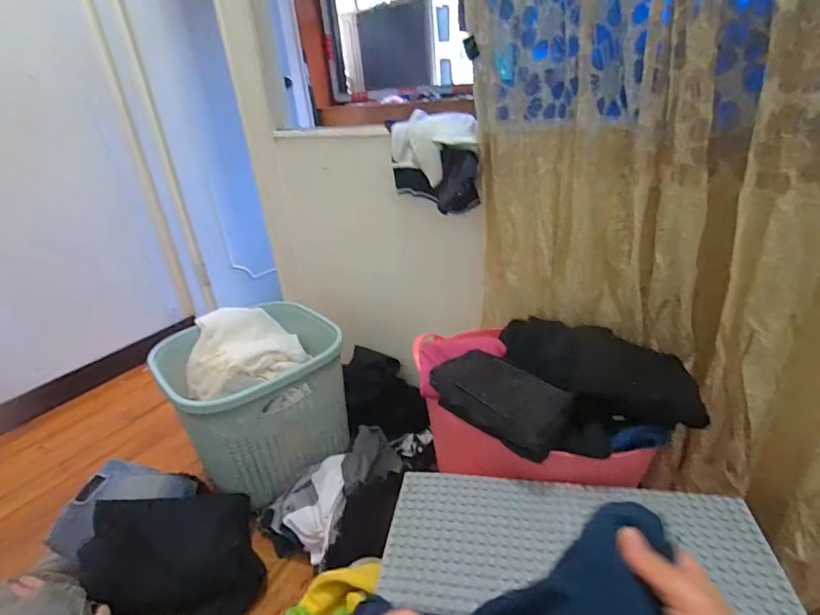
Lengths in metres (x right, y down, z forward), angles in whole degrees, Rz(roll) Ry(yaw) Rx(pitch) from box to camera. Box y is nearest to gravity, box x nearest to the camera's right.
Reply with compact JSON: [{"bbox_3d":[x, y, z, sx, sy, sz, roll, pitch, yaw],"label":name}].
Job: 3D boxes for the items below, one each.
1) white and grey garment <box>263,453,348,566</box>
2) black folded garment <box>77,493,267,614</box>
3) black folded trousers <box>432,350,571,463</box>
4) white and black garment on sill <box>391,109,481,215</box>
[{"bbox_3d":[-0.238,0.456,1.011,0.203,0.115,0.220,-8,27,-5],"label":"white and grey garment"},{"bbox_3d":[-0.475,0.521,0.931,0.318,0.070,0.249,3,53,-22],"label":"black folded garment"},{"bbox_3d":[0.151,0.152,0.767,0.127,0.076,0.218,-25,32,-33],"label":"black folded trousers"},{"bbox_3d":[0.051,-0.317,0.994,0.229,0.199,0.053,21,25,30],"label":"white and black garment on sill"}]

